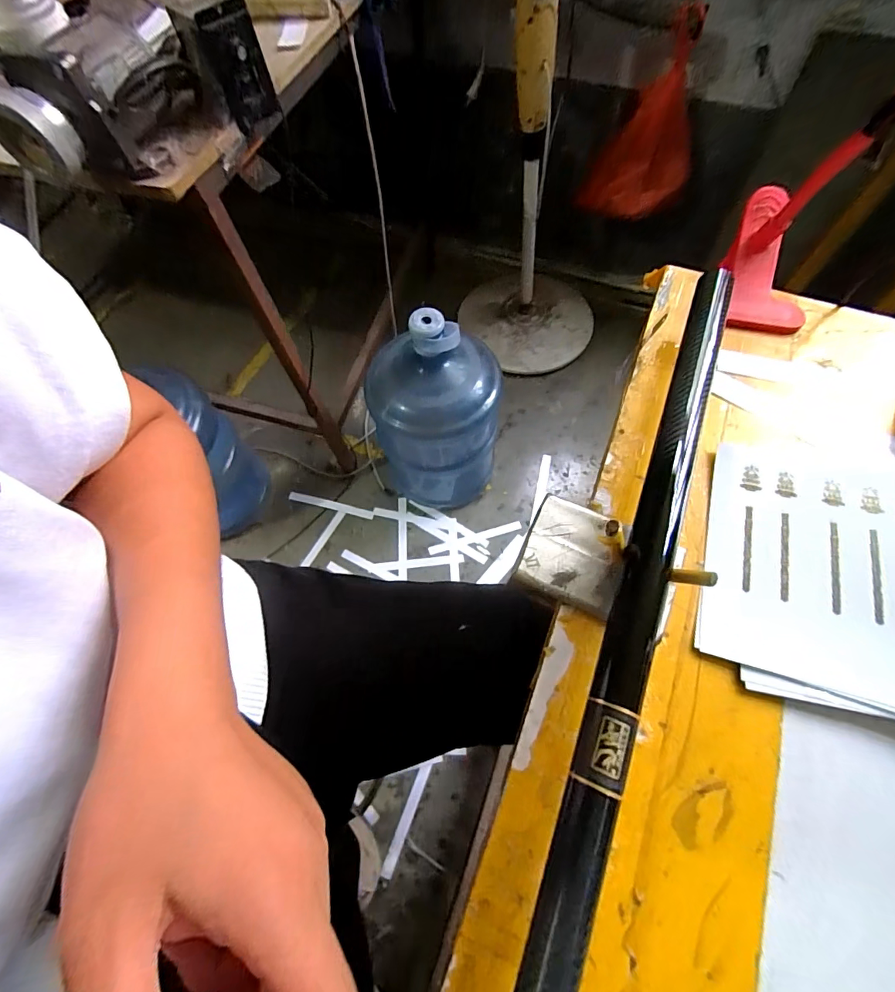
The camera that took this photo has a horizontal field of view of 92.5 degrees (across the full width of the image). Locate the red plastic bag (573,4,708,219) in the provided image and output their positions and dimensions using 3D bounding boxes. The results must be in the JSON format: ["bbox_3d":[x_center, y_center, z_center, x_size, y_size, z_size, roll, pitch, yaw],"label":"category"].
[{"bbox_3d":[0.457,-0.835,0.988,0.236,0.344,0.116,13,64,8],"label":"red plastic bag"}]

